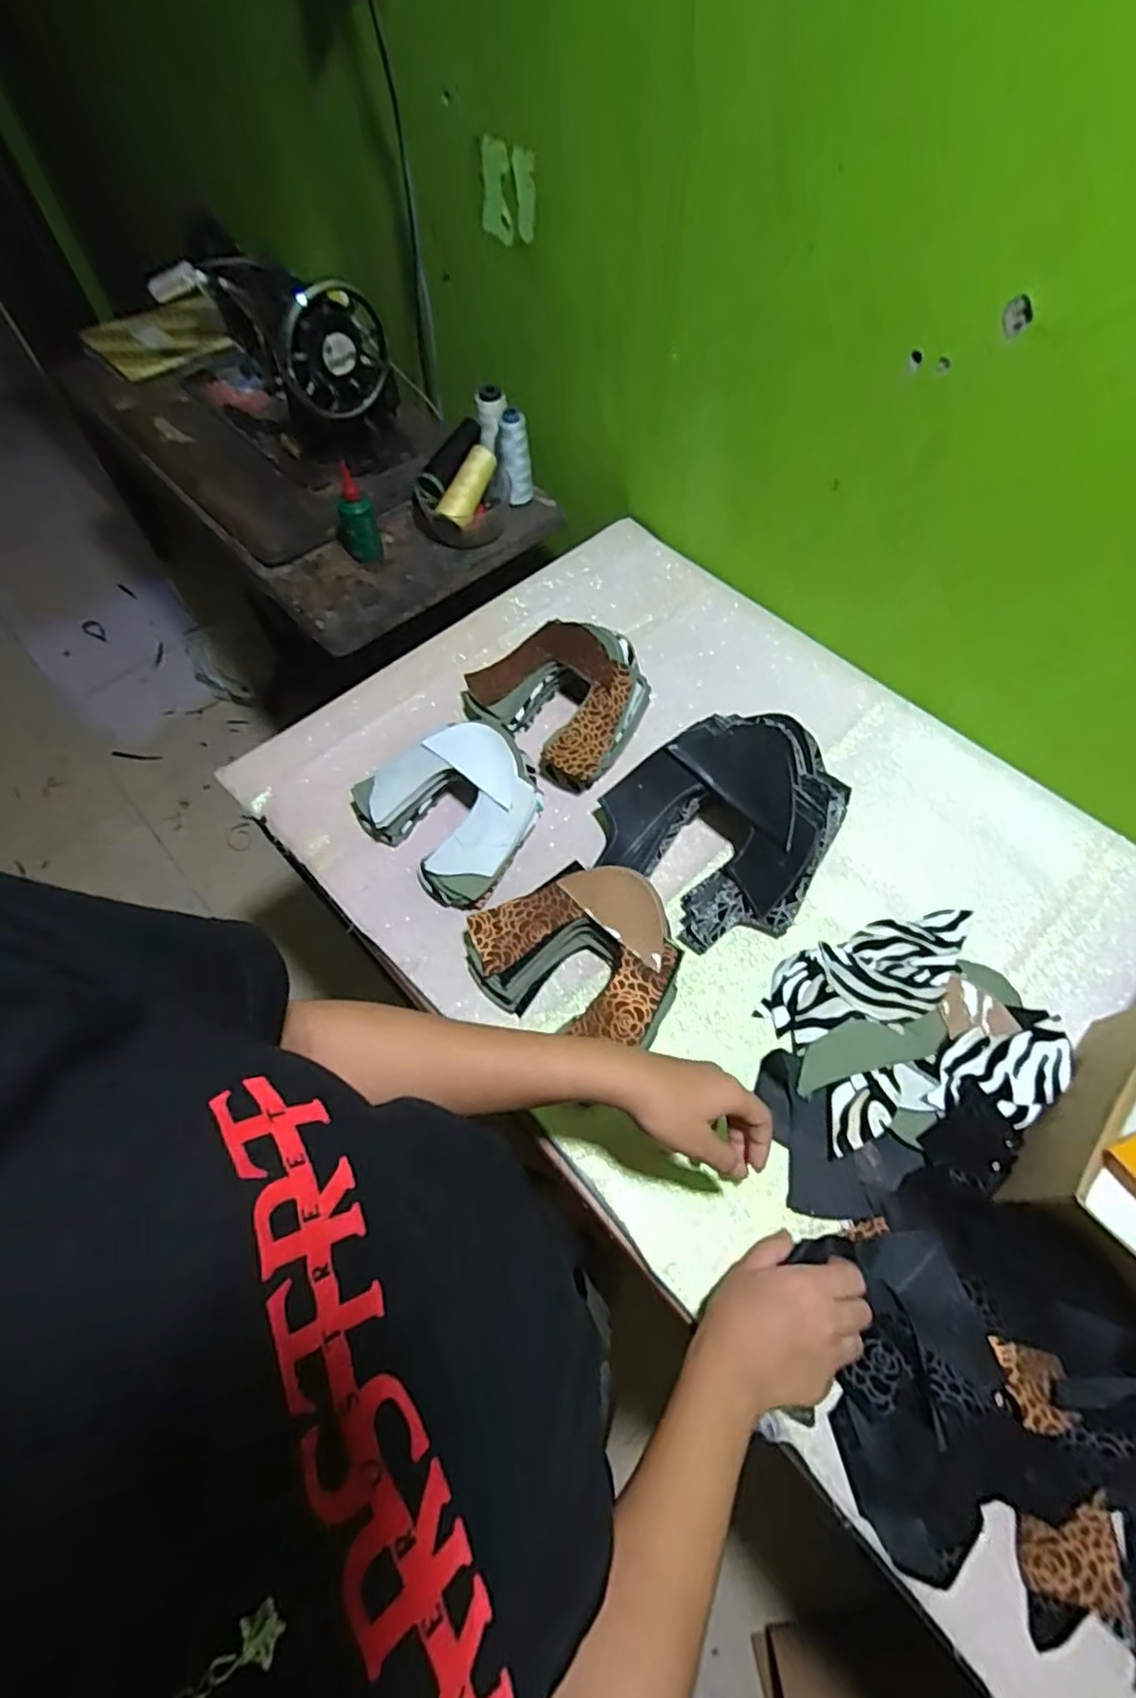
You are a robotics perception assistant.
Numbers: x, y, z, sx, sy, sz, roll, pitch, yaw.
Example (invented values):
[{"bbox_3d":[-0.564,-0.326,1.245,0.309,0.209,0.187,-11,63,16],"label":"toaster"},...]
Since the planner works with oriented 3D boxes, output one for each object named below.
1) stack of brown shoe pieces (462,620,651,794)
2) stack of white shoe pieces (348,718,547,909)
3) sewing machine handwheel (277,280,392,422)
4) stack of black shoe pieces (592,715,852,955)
[{"bbox_3d":[-0.005,-0.173,0.708,0.180,0.088,0.157,37,67,19],"label":"stack of brown shoe pieces"},{"bbox_3d":[-0.102,-0.048,0.649,0.163,0.081,0.160,41,68,20],"label":"stack of white shoe pieces"},{"bbox_3d":[-0.290,-0.608,0.812,0.056,0.133,0.128,35,66,18],"label":"sewing machine handwheel"},{"bbox_3d":[0.150,-0.037,0.625,0.205,0.092,0.222,38,67,19],"label":"stack of black shoe pieces"}]

